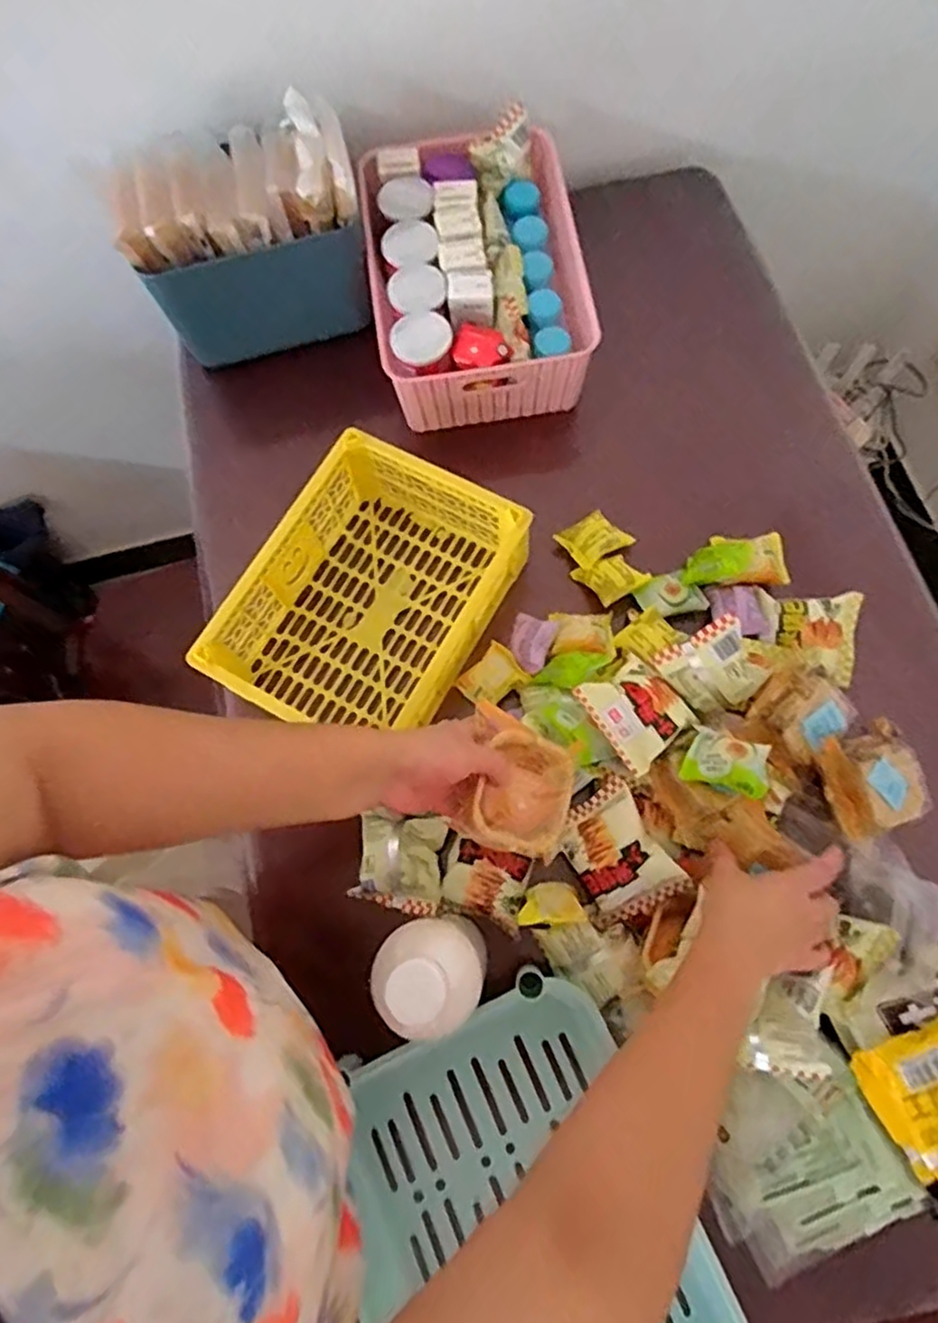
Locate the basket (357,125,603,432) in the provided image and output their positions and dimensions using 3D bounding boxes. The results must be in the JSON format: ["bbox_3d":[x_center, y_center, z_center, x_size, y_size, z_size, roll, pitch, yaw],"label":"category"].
[{"bbox_3d":[0.005,-0.462,0.822,0.234,0.103,0.327,-8,75,0],"label":"basket"}]

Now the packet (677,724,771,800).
[{"bbox_3d":[0.229,0.089,0.612,0.068,0.023,0.052,21,77,7],"label":"packet"}]

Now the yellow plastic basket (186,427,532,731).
[{"bbox_3d":[-0.103,-0.063,0.727,0.220,0.102,0.292,29,78,9],"label":"yellow plastic basket"}]

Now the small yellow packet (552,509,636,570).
[{"bbox_3d":[0.138,-0.136,0.766,0.068,0.018,0.053,-34,76,-7],"label":"small yellow packet"}]

